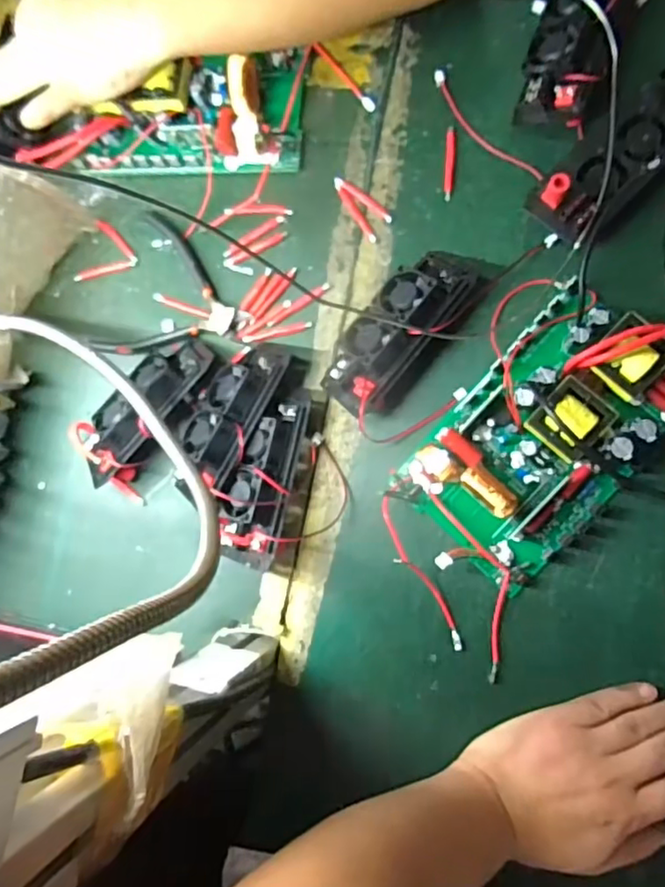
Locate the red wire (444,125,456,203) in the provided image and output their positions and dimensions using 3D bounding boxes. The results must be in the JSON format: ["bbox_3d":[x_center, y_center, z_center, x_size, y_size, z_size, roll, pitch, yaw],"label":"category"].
[{"bbox_3d":[0.097,-0.234,0.497,0.008,0.009,0.064,5,85,9],"label":"red wire"}]

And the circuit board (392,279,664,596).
[{"bbox_3d":[0.158,-0.003,0.442,0.132,0.044,0.217,43,91,11],"label":"circuit board"}]

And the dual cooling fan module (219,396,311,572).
[{"bbox_3d":[-0.050,0.028,0.474,0.056,0.043,0.137,15,86,10],"label":"dual cooling fan module"}]

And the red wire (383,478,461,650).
[{"bbox_3d":[0.065,0.094,0.451,0.026,0.039,0.134,-18,82,6],"label":"red wire"}]

